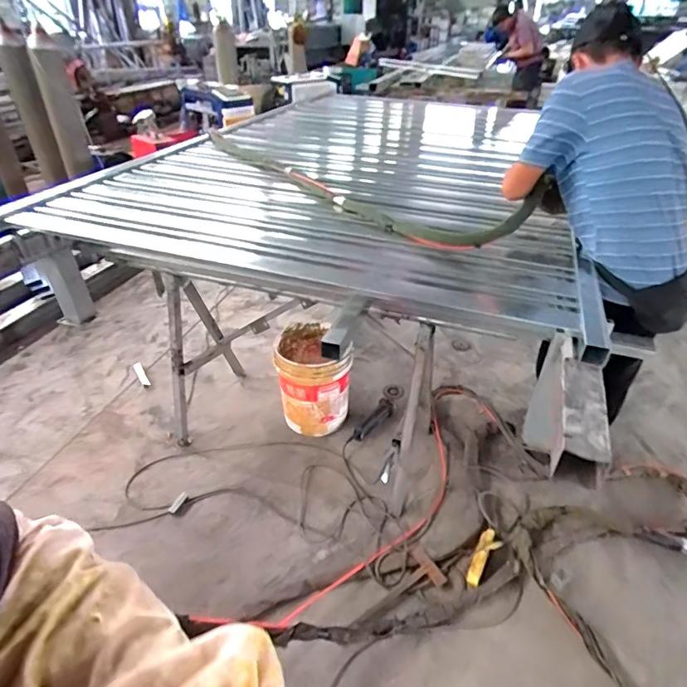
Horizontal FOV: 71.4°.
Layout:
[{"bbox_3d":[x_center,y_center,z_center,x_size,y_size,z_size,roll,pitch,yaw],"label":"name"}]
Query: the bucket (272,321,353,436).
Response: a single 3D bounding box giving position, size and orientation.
[{"bbox_3d":[-0.119,0.146,1.958,0.288,0.380,0.317,-1,35,-1],"label":"bucket"}]

